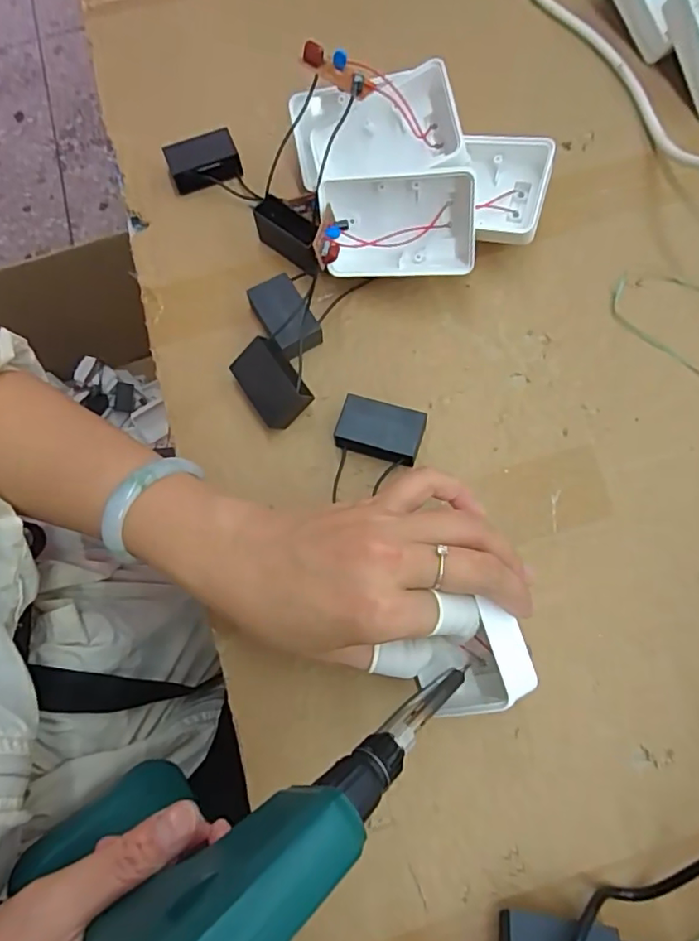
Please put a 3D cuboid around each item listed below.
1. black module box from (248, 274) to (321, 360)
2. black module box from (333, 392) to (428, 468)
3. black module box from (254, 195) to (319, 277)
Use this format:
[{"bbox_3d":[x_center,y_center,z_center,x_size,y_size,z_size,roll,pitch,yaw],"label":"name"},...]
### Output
[{"bbox_3d":[-0.041,-0.096,0.348,0.030,0.021,0.049,-31,74,-8],"label":"black module box"},{"bbox_3d":[0.018,-0.022,0.326,0.048,0.019,0.032,17,74,7],"label":"black module box"},{"bbox_3d":[-0.038,-0.154,0.363,0.049,0.027,0.020,39,78,12],"label":"black module box"}]

